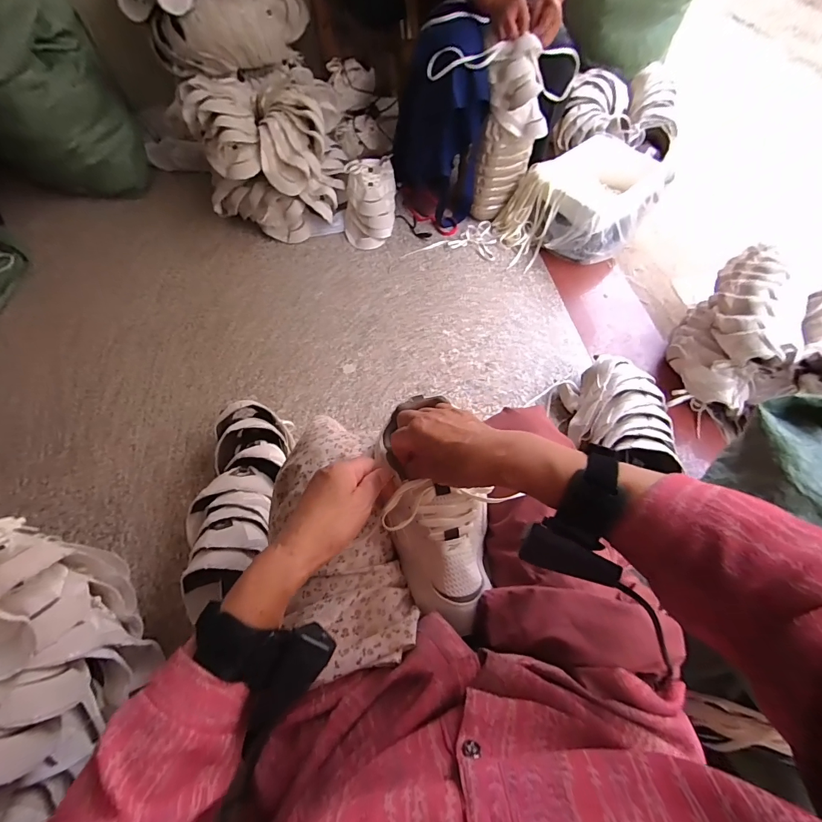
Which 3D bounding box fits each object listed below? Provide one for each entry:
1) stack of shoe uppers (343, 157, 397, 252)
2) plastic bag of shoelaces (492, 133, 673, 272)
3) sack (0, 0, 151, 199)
[{"bbox_3d":[-0.129,-0.652,1.242,0.158,0.156,0.221,2,62,0],"label":"stack of shoe uppers"},{"bbox_3d":[0.532,-0.652,1.248,0.370,0.164,0.516,39,68,18],"label":"plastic bag of shoelaces"},{"bbox_3d":[-1.146,-0.969,1.160,0.472,0.569,0.413,-26,64,-13],"label":"sack"}]

